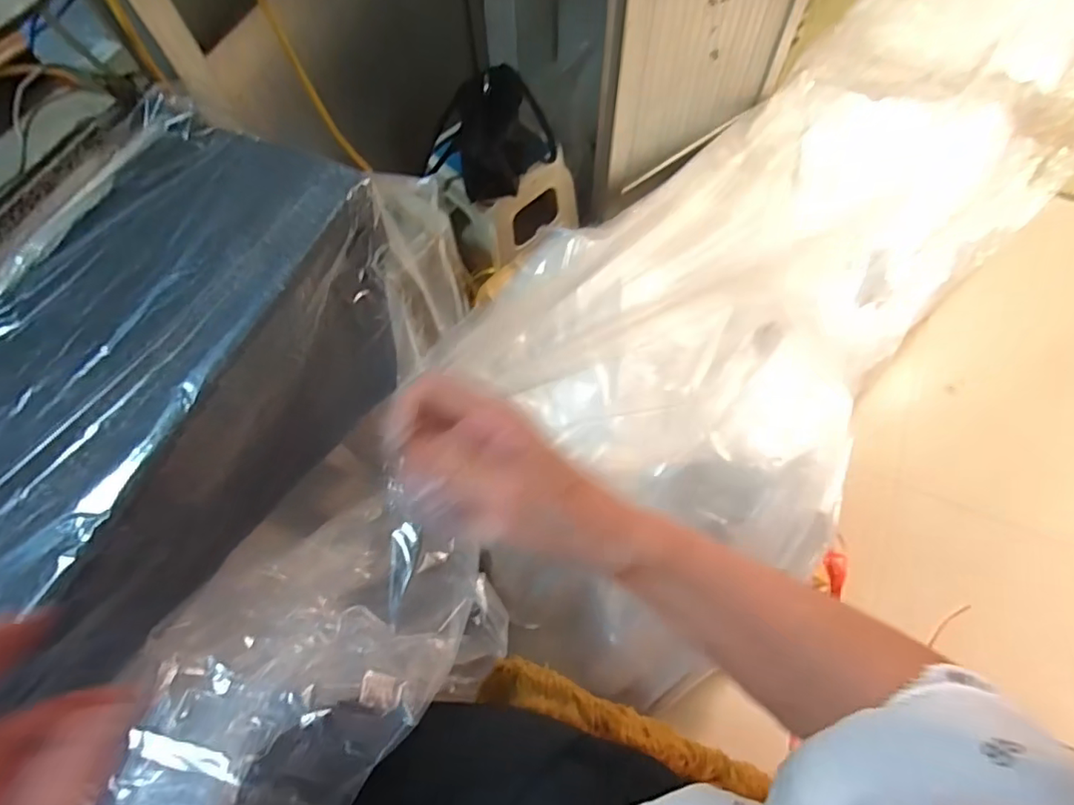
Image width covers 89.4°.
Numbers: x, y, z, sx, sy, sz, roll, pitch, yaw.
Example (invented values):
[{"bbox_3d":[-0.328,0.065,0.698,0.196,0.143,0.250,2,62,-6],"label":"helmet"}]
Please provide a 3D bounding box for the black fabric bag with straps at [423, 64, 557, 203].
[{"bbox_3d":[-0.089,-0.506,1.032,0.203,0.148,0.224,30,70,14],"label":"black fabric bag with straps"}]

